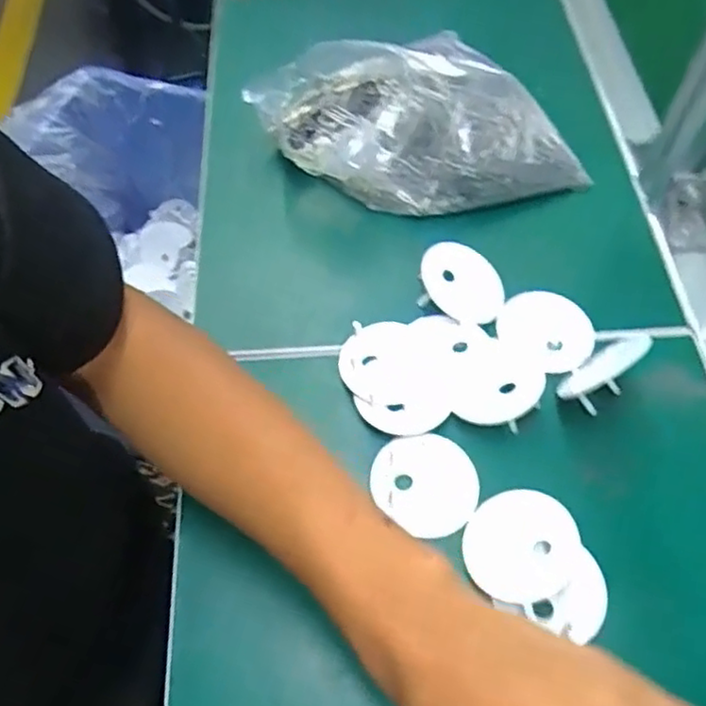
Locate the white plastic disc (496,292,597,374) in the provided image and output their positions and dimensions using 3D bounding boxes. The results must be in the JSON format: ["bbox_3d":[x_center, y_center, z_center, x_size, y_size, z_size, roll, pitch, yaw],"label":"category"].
[{"bbox_3d":[0.135,-0.016,0.469,0.066,0.007,0.063,0,59,-1],"label":"white plastic disc"}]

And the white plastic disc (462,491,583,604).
[{"bbox_3d":[0.095,0.110,0.383,0.062,0.006,0.062,-11,63,21],"label":"white plastic disc"}]

